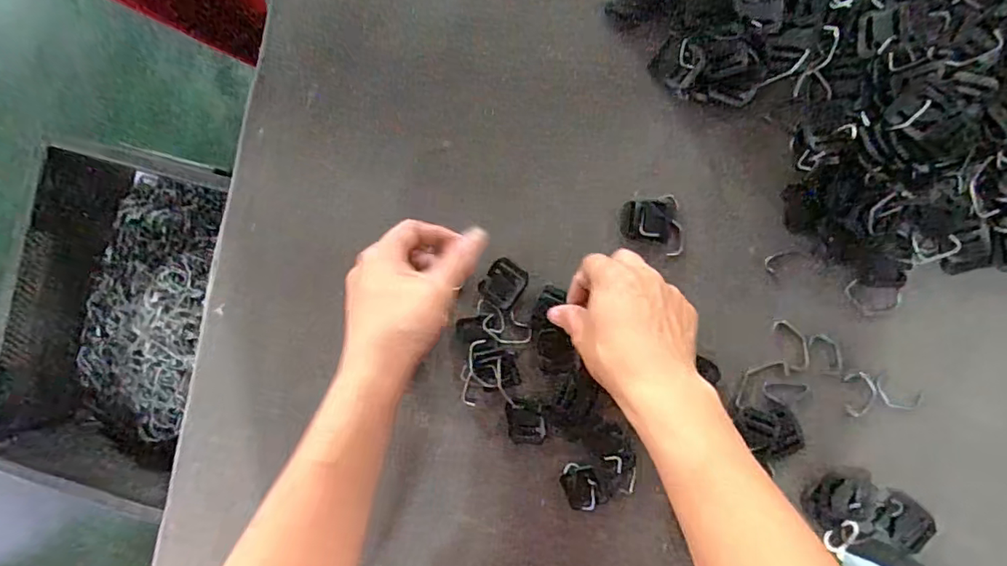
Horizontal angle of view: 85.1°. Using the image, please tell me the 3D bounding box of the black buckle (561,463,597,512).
[{"bbox_3d":[0.056,0.152,0.407,0.025,0.004,0.036,-10,91,9],"label":"black buckle"}]

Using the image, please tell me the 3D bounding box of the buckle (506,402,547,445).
[{"bbox_3d":[0.017,0.106,0.409,0.028,0.007,0.031,-1,92,9],"label":"buckle"}]

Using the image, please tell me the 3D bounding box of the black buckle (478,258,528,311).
[{"bbox_3d":[0.000,0.000,0.411,0.029,0.004,0.033,33,97,6],"label":"black buckle"}]

